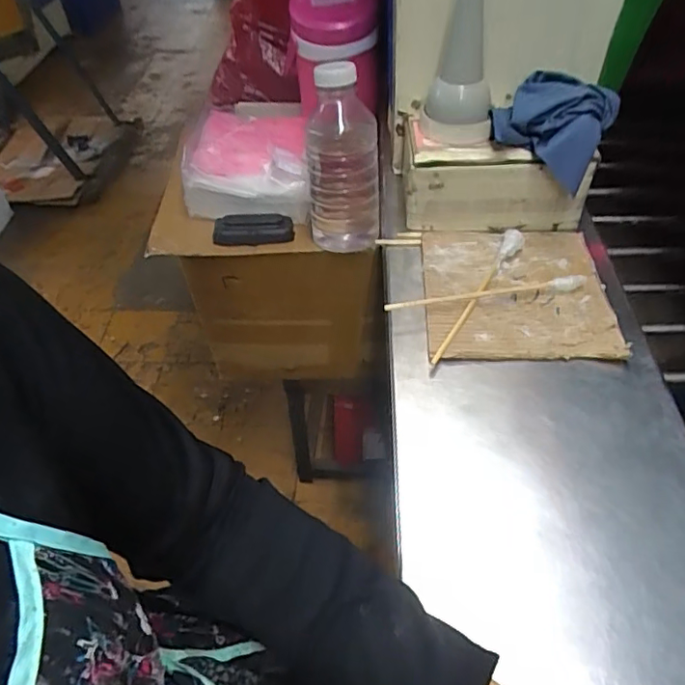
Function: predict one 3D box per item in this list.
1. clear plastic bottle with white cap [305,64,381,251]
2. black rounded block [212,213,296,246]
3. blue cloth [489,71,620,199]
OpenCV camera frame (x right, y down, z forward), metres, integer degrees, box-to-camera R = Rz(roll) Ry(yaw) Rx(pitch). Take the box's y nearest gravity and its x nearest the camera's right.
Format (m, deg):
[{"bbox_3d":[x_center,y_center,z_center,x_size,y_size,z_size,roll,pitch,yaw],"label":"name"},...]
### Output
[{"bbox_3d":[0.001,-0.221,0.694,0.091,0.215,0.072,4,48,7],"label":"clear plastic bottle with white cap"},{"bbox_3d":[-0.121,-0.153,0.755,0.107,0.023,0.054,-2,47,1],"label":"black rounded block"},{"bbox_3d":[0.213,-0.224,0.570,0.111,0.096,0.042,25,14,6],"label":"blue cloth"}]

